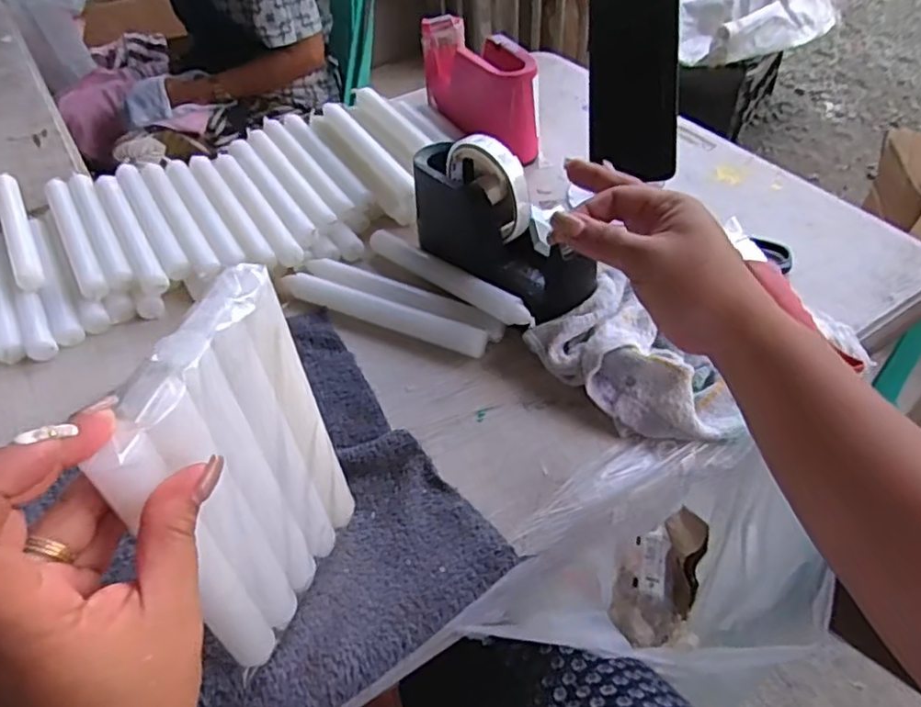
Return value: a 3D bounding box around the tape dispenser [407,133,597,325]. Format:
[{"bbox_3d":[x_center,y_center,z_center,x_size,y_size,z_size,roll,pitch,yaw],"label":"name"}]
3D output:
[{"bbox_3d":[0.029,-0.106,0.515,0.048,0.103,0.173,-32,53,-24],"label":"tape dispenser"}]

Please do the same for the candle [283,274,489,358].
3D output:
[{"bbox_3d":[-0.065,-0.034,0.548,0.187,0.015,0.023,19,51,19],"label":"candle"}]

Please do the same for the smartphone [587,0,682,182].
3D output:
[{"bbox_3d":[0.151,-0.235,0.565,0.076,0.155,0.009,-2,12,9],"label":"smartphone"}]

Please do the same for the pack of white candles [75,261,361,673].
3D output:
[{"bbox_3d":[-0.098,0.064,0.309,0.026,0.181,0.107,9,49,11],"label":"pack of white candles"}]

